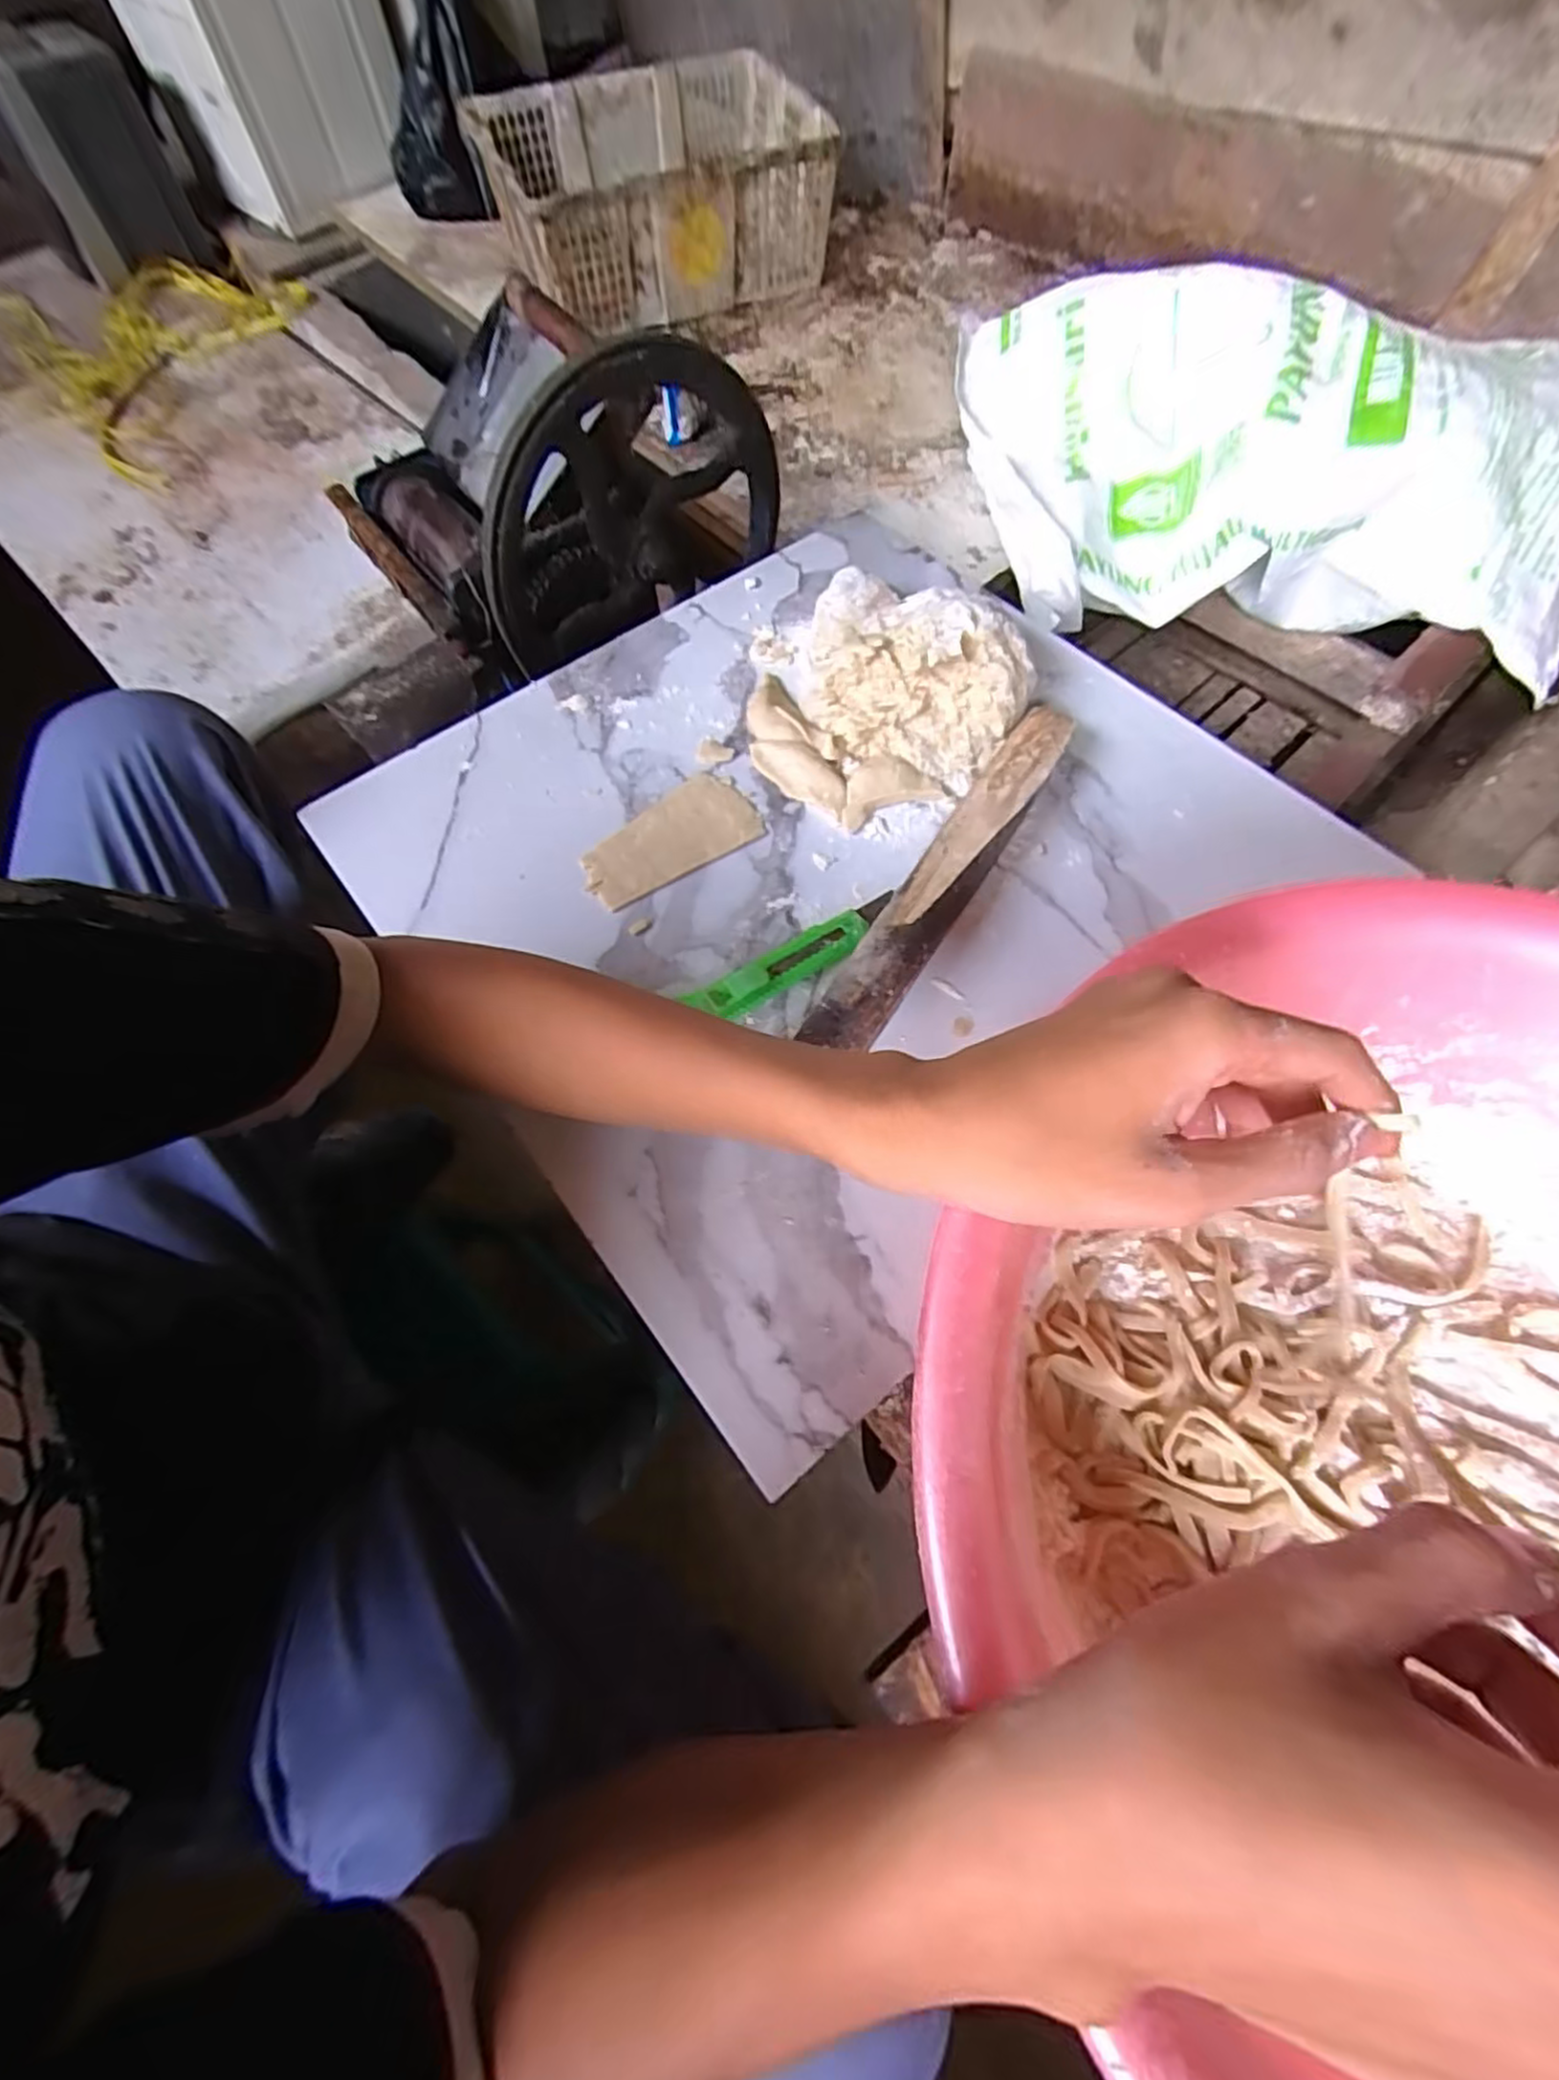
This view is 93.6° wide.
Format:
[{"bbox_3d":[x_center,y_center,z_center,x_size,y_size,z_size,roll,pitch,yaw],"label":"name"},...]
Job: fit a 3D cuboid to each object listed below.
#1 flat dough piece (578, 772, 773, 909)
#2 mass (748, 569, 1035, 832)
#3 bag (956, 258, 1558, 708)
[{"bbox_3d":[-0.067,-0.123,0.447,0.109,0.004,0.060,-34,71,-14],"label":"flat dough piece"},{"bbox_3d":[0.061,-0.218,0.461,0.156,0.057,0.154,0,66,-1],"label":"mass"},{"bbox_3d":[0.515,-0.613,0.778,0.666,0.175,0.372,14,67,5],"label":"bag"}]

